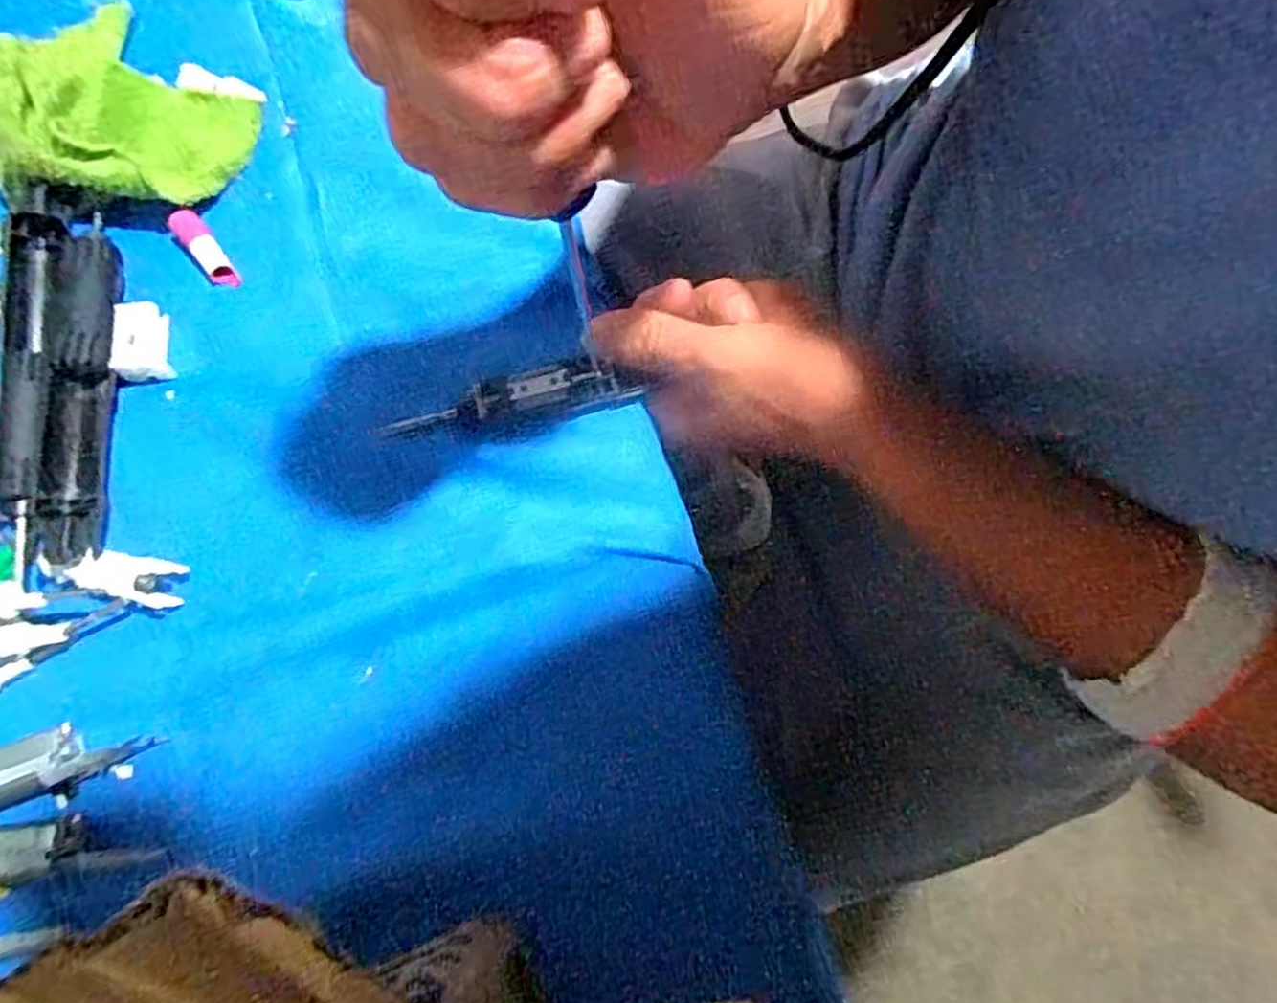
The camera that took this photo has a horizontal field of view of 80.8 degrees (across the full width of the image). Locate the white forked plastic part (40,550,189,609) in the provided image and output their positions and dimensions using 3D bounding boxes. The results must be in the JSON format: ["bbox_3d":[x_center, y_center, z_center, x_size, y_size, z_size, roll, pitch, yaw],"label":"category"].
[{"bbox_3d":[-0.197,0.029,0.282,0.047,0.012,0.016,8,78,2],"label":"white forked plastic part"}]

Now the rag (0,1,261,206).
[{"bbox_3d":[-0.233,-0.167,0.322,0.114,0.024,0.090,36,80,7],"label":"rag"}]

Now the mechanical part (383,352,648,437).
[{"bbox_3d":[-0.053,-0.042,0.302,0.101,0.012,0.019,-12,78,-4],"label":"mechanical part"}]

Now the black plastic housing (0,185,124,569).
[{"bbox_3d":[-0.229,-0.051,0.297,0.041,0.015,0.155,-6,78,-1],"label":"black plastic housing"}]

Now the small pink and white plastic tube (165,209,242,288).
[{"bbox_3d":[-0.184,-0.107,0.318,0.012,0.009,0.038,-37,80,-7],"label":"small pink and white plastic tube"}]

